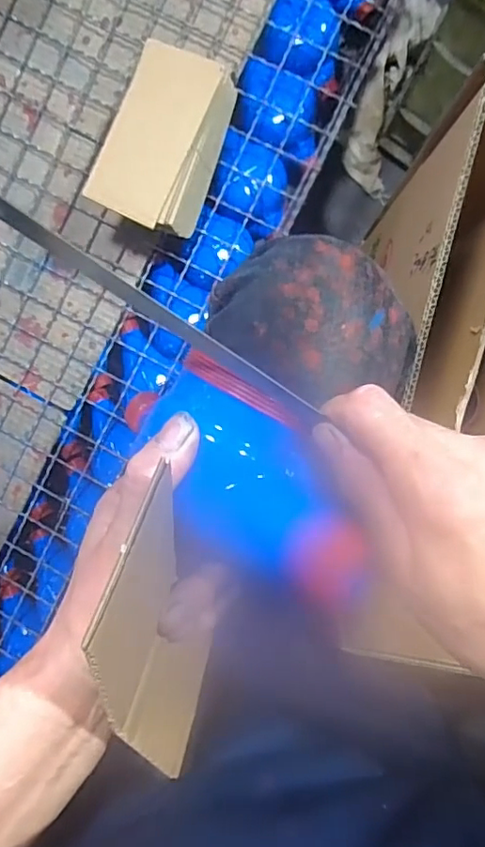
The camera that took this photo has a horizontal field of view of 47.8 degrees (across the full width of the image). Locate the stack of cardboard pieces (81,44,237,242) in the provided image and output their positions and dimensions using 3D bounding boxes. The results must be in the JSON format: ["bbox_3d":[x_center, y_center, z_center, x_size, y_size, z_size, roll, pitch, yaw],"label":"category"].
[{"bbox_3d":[-0.074,-0.261,0.531,0.090,0.092,0.152,22,92,0],"label":"stack of cardboard pieces"}]

